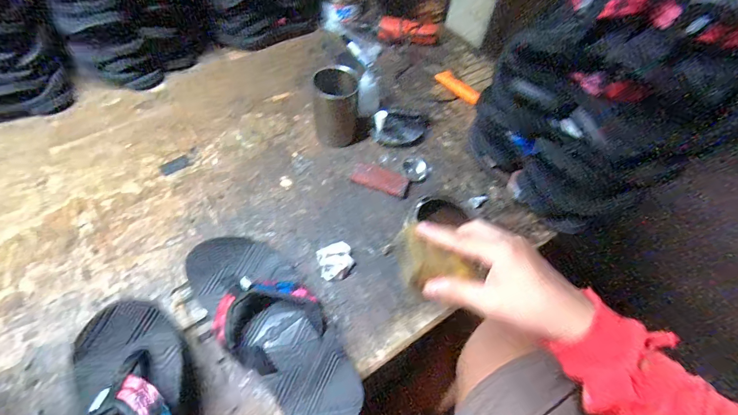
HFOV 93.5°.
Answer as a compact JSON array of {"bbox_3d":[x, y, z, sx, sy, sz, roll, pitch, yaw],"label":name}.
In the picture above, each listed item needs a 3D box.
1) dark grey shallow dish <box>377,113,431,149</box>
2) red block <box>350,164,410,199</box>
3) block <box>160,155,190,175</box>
[{"bbox_3d":[0.063,-0.135,0.619,0.086,0.034,0.054,2,57,-2],"label":"dark grey shallow dish"},{"bbox_3d":[0.020,-0.046,0.565,0.092,0.007,0.044,19,58,9],"label":"red block"},{"bbox_3d":[-0.318,-0.071,0.569,0.043,0.004,0.026,-35,65,-23],"label":"block"}]

